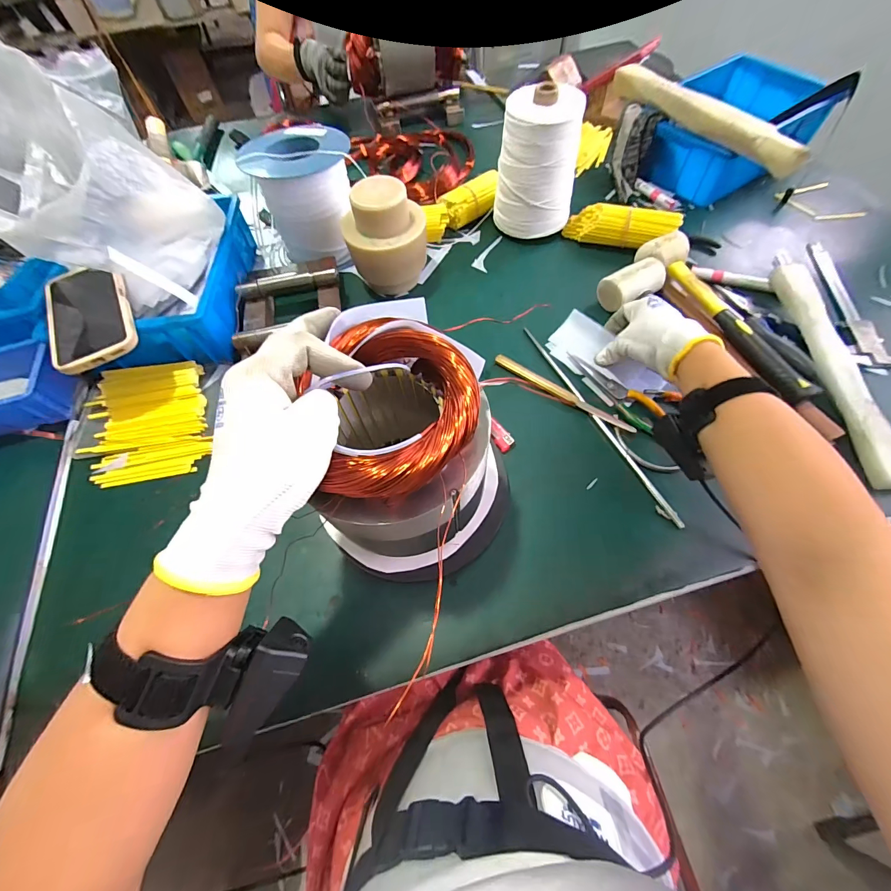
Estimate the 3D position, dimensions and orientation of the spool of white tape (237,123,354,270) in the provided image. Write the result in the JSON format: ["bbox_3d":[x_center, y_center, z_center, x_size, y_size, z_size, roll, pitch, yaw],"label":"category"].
[{"bbox_3d":[-0.201,-0.366,0.553,0.134,0.119,0.135,-2,63,3],"label":"spool of white tape"}]

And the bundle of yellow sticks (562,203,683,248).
[{"bbox_3d":[0.253,-0.323,0.553,0.159,0.045,0.042,19,65,28],"label":"bundle of yellow sticks"}]

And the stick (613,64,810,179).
[{"bbox_3d":[0.366,-0.481,0.546,0.020,0.035,0.323,-28,65,-11],"label":"stick"}]

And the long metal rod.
[{"bbox_3d":[0.174,-0.037,0.443,0.010,0.008,0.296,-23,64,-8],"label":"long metal rod"}]

